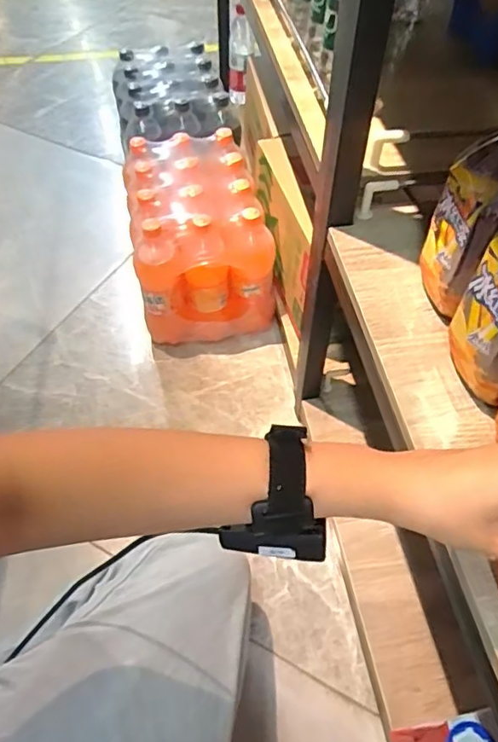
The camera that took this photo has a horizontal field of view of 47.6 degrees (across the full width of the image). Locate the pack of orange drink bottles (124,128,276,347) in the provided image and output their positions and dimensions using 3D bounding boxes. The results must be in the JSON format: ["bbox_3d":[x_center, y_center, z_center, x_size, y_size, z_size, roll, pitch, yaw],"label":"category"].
[{"bbox_3d":[-0.099,-0.251,1.068,0.222,0.251,0.312,-8,53,-8],"label":"pack of orange drink bottles"}]

